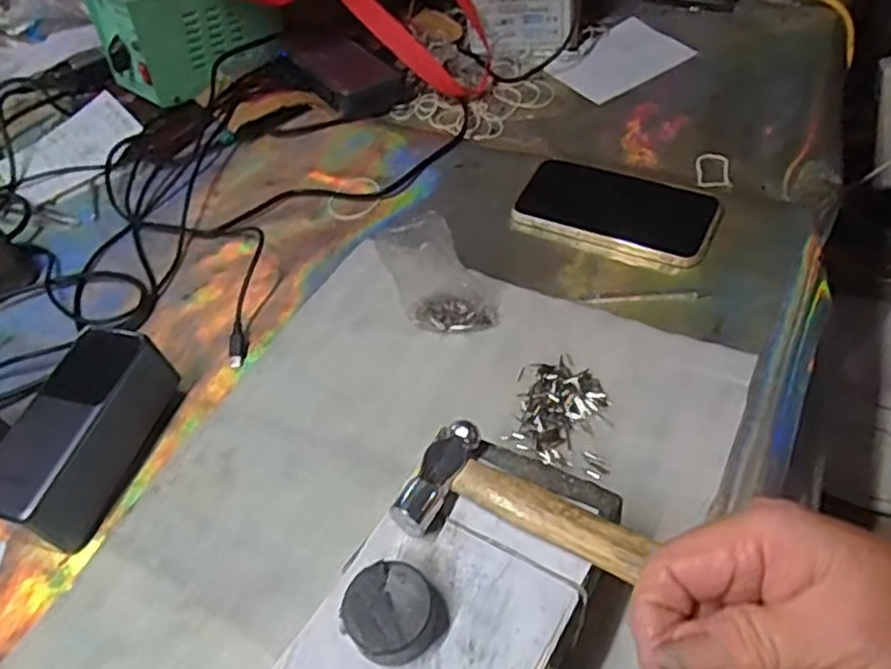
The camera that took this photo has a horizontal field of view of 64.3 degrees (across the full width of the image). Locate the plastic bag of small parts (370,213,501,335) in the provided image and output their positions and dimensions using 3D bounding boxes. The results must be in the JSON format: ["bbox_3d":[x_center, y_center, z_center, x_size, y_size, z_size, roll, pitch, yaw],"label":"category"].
[{"bbox_3d":[-0.009,-0.034,0.478,0.055,0.097,0.027,-15,46,23],"label":"plastic bag of small parts"}]

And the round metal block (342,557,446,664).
[{"bbox_3d":[-0.022,0.120,0.305,0.039,0.021,0.039,-3,50,4],"label":"round metal block"}]

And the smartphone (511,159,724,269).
[{"bbox_3d":[0.134,-0.097,0.559,0.150,0.016,0.075,21,56,23],"label":"smartphone"}]

